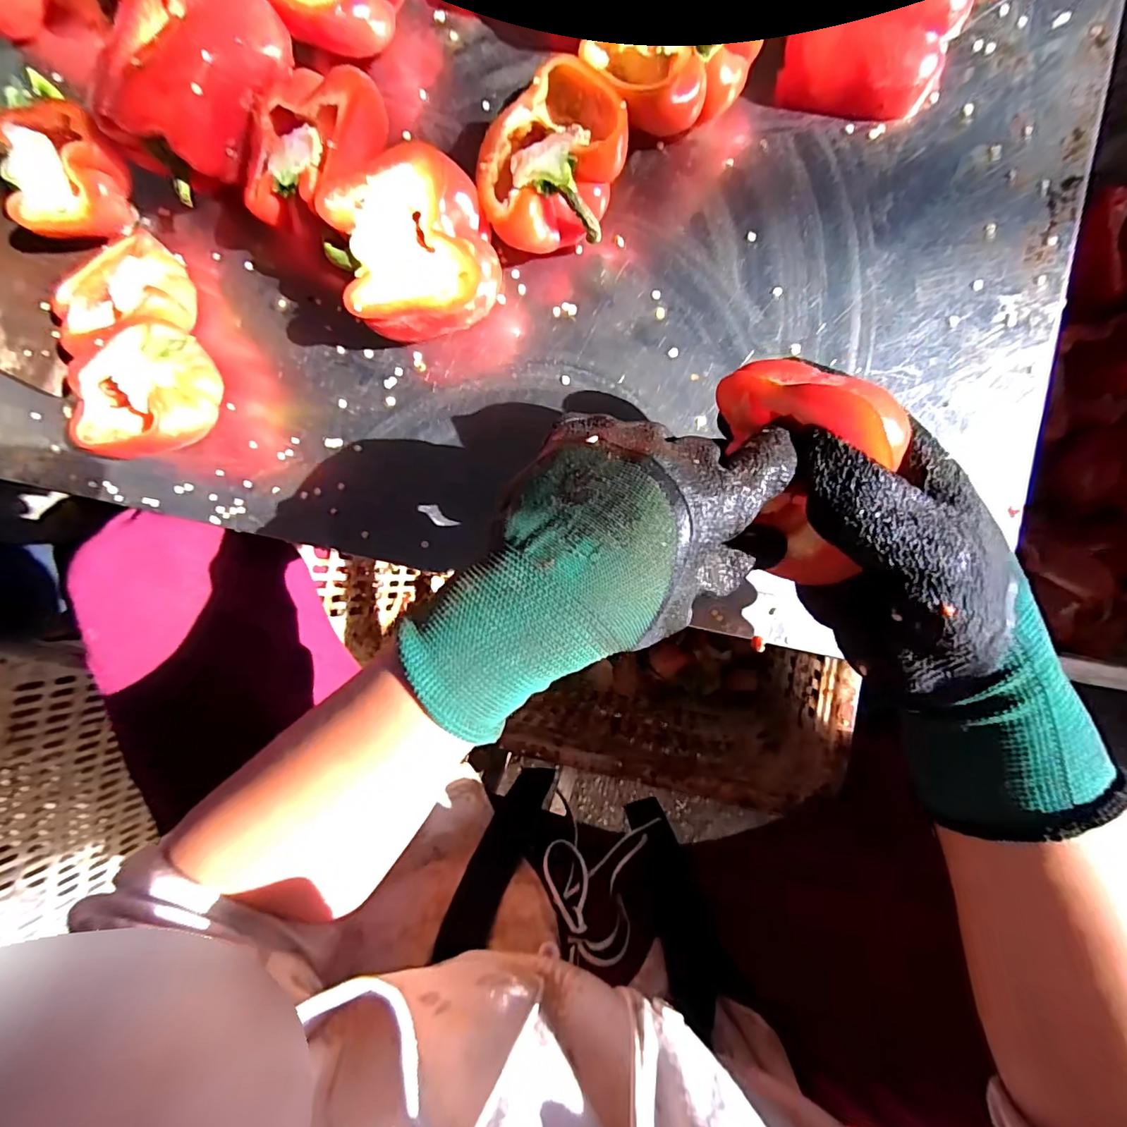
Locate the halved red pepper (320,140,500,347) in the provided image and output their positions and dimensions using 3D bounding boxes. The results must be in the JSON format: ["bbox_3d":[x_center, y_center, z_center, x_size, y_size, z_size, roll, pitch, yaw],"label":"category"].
[{"bbox_3d":[-0.092,-0.195,0.324,0.093,0.058,0.095,0,89,10],"label":"halved red pepper"}]

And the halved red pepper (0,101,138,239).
[{"bbox_3d":[-0.359,-0.279,0.369,0.074,0.053,0.077,10,91,10],"label":"halved red pepper"}]

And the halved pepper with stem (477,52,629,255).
[{"bbox_3d":[-0.006,-0.249,0.313,0.088,0.055,0.097,-6,88,9],"label":"halved pepper with stem"}]

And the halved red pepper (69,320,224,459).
[{"bbox_3d":[-0.300,-0.121,0.365,0.104,0.052,0.094,9,90,10],"label":"halved red pepper"}]

